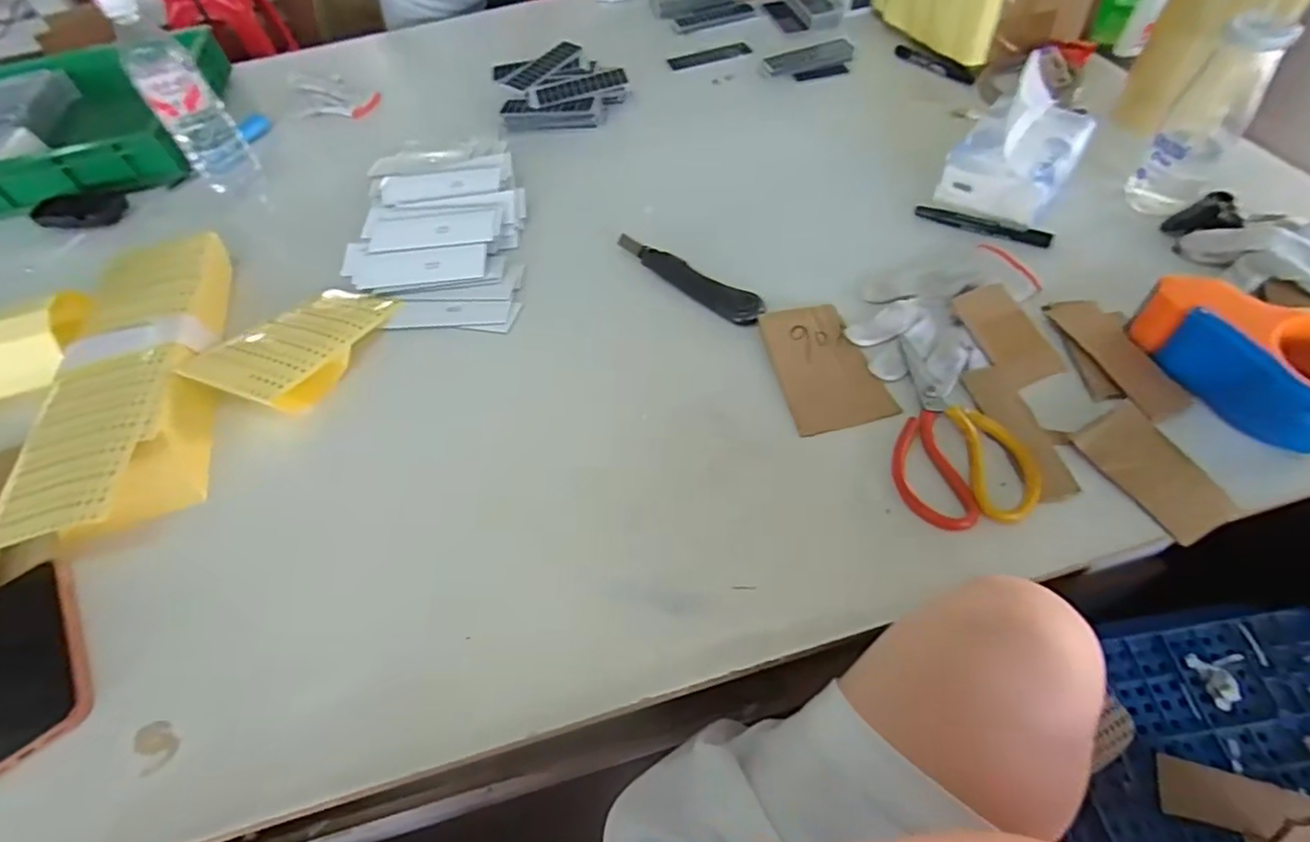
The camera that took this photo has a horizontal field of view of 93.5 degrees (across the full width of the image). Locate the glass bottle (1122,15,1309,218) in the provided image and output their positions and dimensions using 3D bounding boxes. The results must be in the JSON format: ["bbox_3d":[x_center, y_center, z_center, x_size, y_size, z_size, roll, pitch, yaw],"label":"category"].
[{"bbox_3d":[0.496,-0.268,0.558,0.059,0.181,0.058,31,63,26],"label":"glass bottle"}]

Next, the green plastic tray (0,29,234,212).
[{"bbox_3d":[-0.925,-0.431,0.903,0.522,0.078,0.420,-15,53,-5],"label":"green plastic tray"}]

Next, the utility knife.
[{"bbox_3d":[0.030,-0.145,0.614,0.184,0.011,0.036,34,64,27],"label":"utility knife"}]

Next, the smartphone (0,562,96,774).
[{"bbox_3d":[-0.457,0.173,0.444,0.079,0.014,0.146,-31,56,-16],"label":"smartphone"}]

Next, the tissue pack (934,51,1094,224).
[{"bbox_3d":[0.367,-0.276,0.615,0.099,0.101,0.135,33,64,27],"label":"tissue pack"}]

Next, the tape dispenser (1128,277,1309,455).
[{"bbox_3d":[0.450,-0.048,0.459,0.085,0.070,0.153,-19,54,-7],"label":"tape dispenser"}]

